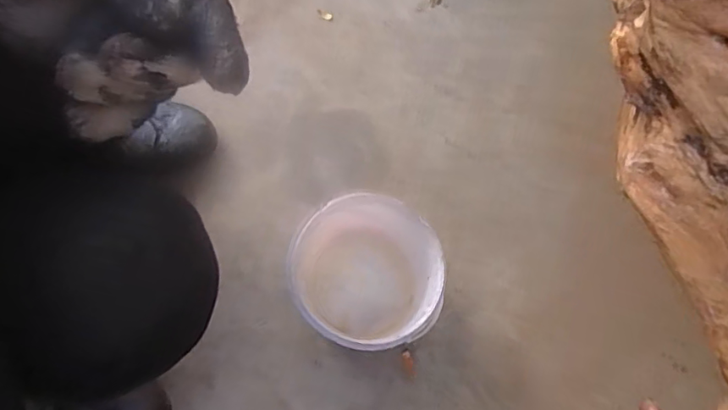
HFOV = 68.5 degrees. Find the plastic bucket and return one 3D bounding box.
[{"bbox_3d":[0.006,0.082,0.628,0.150,0.133,0.164,1,75,-2],"label":"plastic bucket"}]

